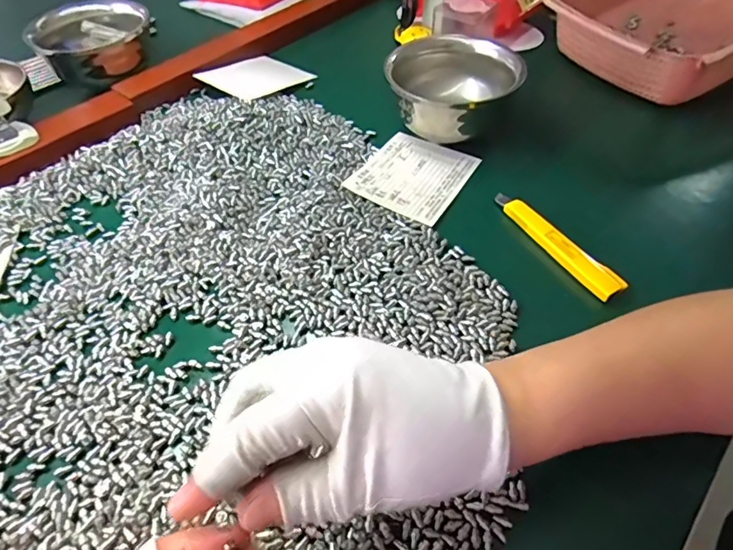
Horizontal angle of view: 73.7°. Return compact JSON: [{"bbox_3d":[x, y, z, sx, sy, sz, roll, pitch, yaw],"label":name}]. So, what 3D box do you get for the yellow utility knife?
[{"bbox_3d":[0.147,-0.028,0.384,0.020,0.011,0.125,-25,53,-16],"label":"yellow utility knife"}]

